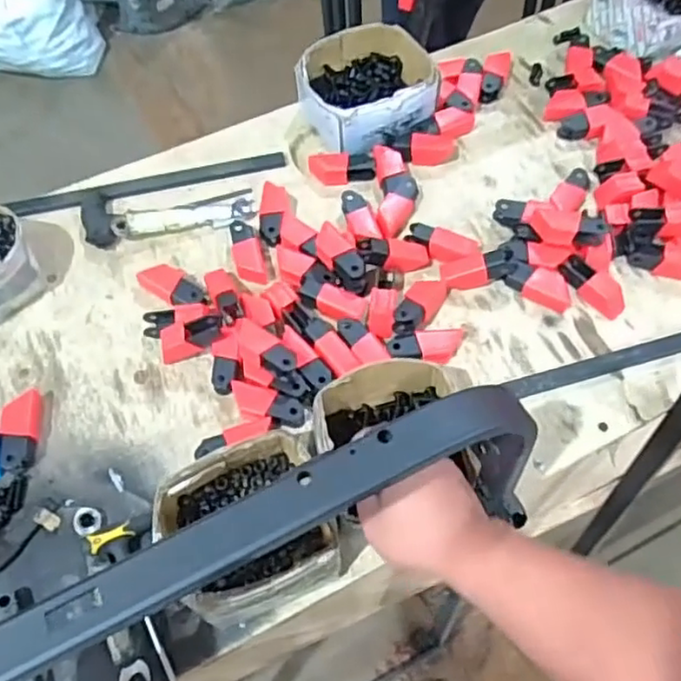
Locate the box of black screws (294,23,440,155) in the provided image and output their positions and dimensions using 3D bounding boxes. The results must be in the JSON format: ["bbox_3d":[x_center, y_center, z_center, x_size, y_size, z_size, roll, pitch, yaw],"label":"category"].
[{"bbox_3d":[0.038,-0.349,0.903,0.183,0.066,0.174,-29,66,-13],"label":"box of black screws"}]

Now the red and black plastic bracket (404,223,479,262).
[{"bbox_3d":[0.121,-0.118,0.795,0.092,0.020,0.037,25,65,29],"label":"red and black plastic bracket"}]

